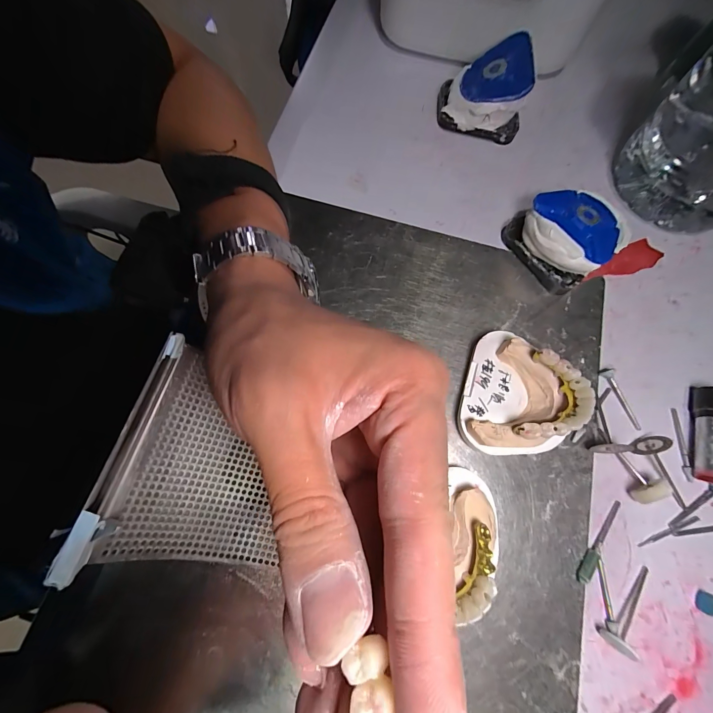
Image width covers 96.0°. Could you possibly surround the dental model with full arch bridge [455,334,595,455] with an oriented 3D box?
[{"bbox_3d":[0.101,0.023,0.198,0.060,0.037,0.075,16,73,3],"label":"dental model with full arch bridge"}]

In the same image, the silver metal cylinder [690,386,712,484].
[{"bbox_3d":[0.222,0.048,0.203,0.015,0.021,0.059,14,73,2],"label":"silver metal cylinder"}]

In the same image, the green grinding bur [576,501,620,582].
[{"bbox_3d":[0.146,0.109,0.190,0.007,0.006,0.053,41,76,10],"label":"green grinding bur"}]

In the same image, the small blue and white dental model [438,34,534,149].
[{"bbox_3d":[0.107,-0.225,0.269,0.069,0.048,0.063,1,73,-2],"label":"small blue and white dental model"}]

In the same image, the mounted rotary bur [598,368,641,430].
[{"bbox_3d":[0.180,0.028,0.216,0.008,0.006,0.043,-23,75,-8],"label":"mounted rotary bur"}]

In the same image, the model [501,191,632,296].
[{"bbox_3d":[0.156,-0.092,0.236,0.071,0.034,0.067,-37,78,-12],"label":"model"}]

